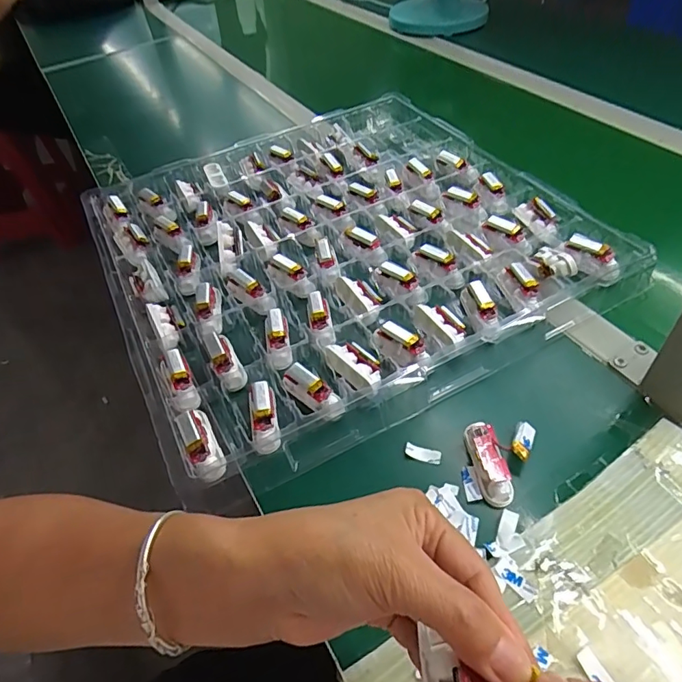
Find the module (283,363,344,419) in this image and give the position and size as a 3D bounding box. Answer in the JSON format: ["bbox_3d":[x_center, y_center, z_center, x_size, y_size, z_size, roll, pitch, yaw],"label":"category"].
[{"bbox_3d":[-0.024,0.039,0.391,0.064,0.014,0.021,31,59,28],"label":"module"}]

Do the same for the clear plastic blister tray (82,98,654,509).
[{"bbox_3d":[-0.012,-0.115,0.528,0.449,0.030,0.445,-25,52,-15],"label":"clear plastic blister tray"}]

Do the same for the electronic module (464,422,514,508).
[{"bbox_3d":[0.106,0.086,0.352,0.020,0.019,0.060,-9,49,-1],"label":"electronic module"}]

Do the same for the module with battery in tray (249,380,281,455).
[{"bbox_3d":[-0.059,0.059,0.377,0.020,0.013,0.062,-11,50,-3],"label":"module with battery in tray"}]

